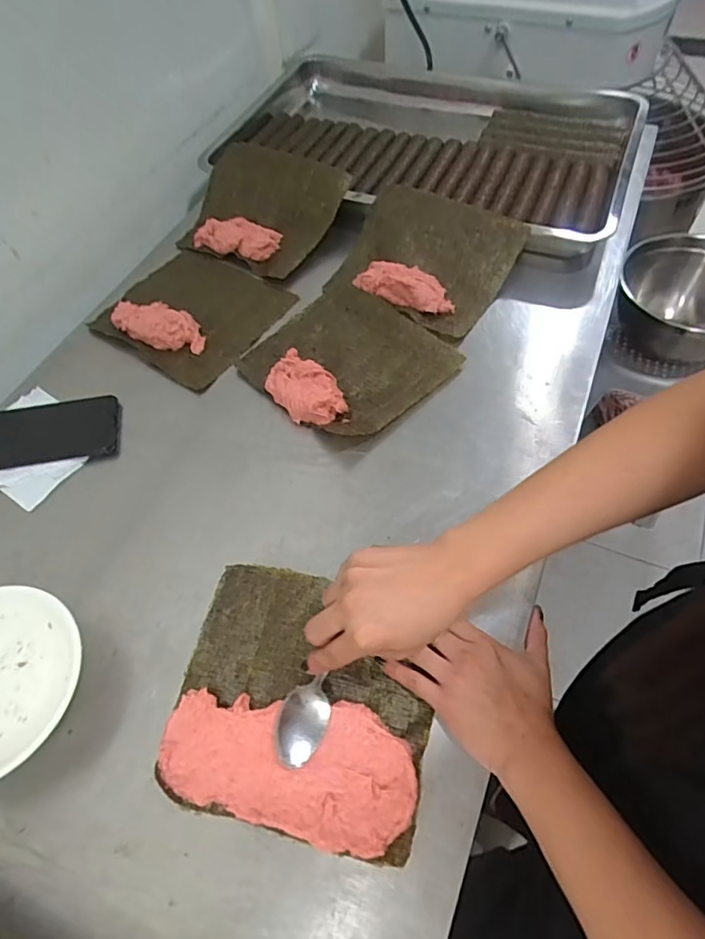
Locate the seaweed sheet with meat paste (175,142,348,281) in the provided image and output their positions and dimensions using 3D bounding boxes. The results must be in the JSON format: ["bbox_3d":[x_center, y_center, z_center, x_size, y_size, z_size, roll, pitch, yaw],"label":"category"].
[{"bbox_3d":[-0.127,-0.362,0.750,0.199,0.037,0.175,25,81,15],"label":"seaweed sheet with meat paste"}]

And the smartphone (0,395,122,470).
[{"bbox_3d":[-0.339,-0.040,0.578,0.167,0.014,0.078,-10,58,-3],"label":"smartphone"}]

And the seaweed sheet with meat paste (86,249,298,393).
[{"bbox_3d":[-0.202,-0.208,0.668,0.199,0.027,0.183,29,64,20],"label":"seaweed sheet with meat paste"}]

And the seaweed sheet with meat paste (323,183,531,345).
[{"bbox_3d":[0.087,-0.269,0.677,0.208,0.054,0.183,30,64,20],"label":"seaweed sheet with meat paste"}]

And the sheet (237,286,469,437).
[{"bbox_3d":[-0.011,-0.129,0.605,0.186,0.031,0.204,-40,64,-20],"label":"sheet"}]

